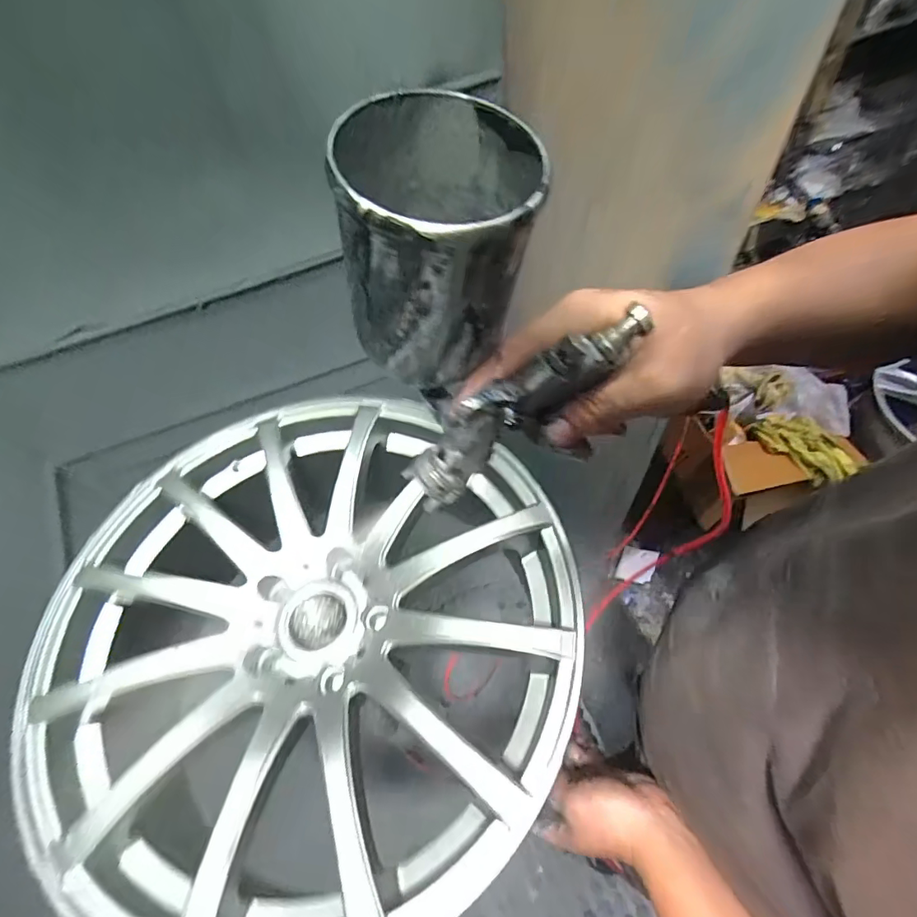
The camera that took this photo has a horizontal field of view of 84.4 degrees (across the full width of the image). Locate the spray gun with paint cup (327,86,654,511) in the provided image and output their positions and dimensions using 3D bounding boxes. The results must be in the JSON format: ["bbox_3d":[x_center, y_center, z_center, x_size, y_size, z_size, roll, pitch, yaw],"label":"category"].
[{"bbox_3d":[0.009,-0.073,0.235,0.109,0.150,0.089,-25,55,-13],"label":"spray gun with paint cup"}]

